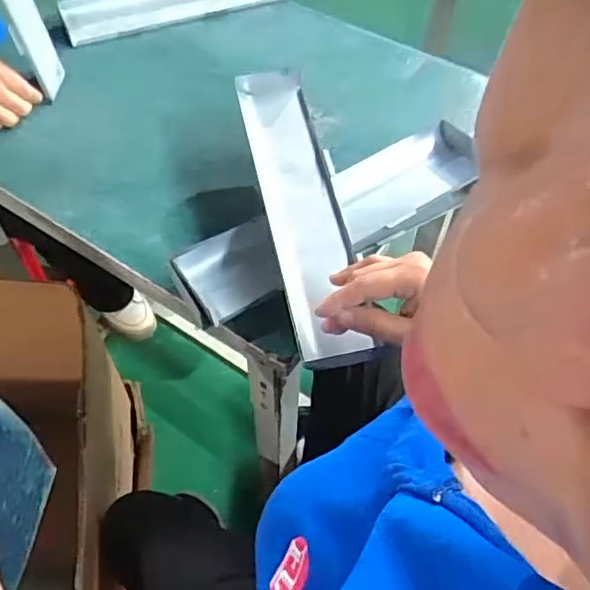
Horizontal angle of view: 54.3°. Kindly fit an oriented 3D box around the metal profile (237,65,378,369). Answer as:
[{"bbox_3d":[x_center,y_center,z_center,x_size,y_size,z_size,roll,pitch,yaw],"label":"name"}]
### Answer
[{"bbox_3d":[0.005,-0.090,0.565,0.073,0.027,0.321,-8,67,-9],"label":"metal profile"}]

